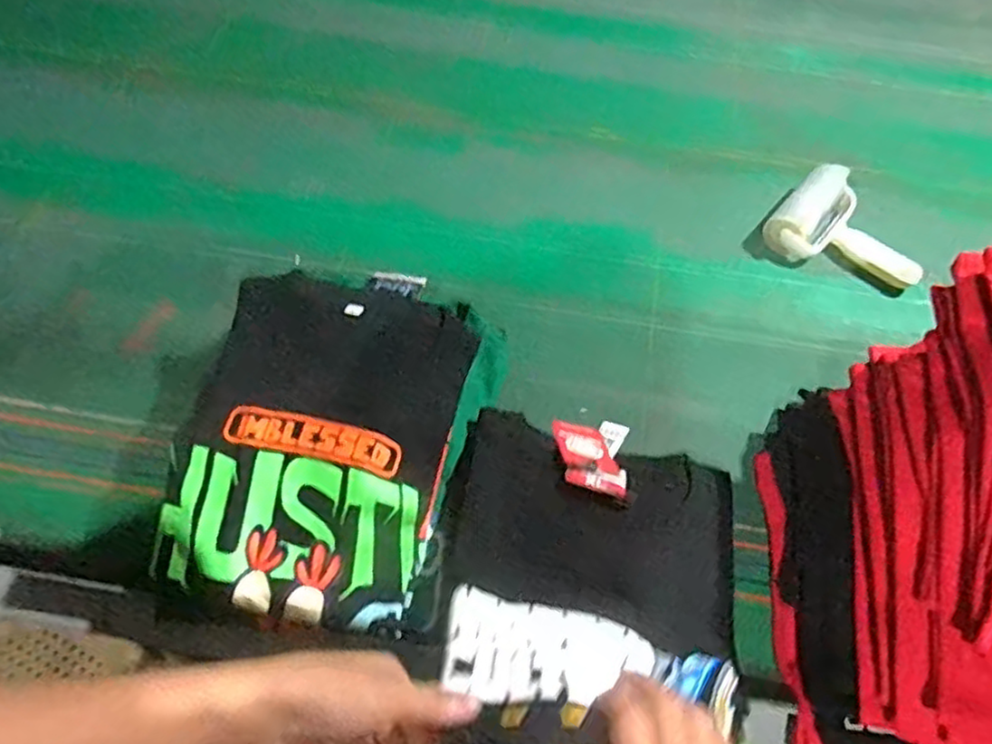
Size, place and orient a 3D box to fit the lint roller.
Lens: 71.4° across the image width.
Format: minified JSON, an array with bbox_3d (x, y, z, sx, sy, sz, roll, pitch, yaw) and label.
[{"bbox_3d":[0.409,-0.162,0.796,0.172,0.050,0.119,28,62,11],"label":"lint roller"}]

